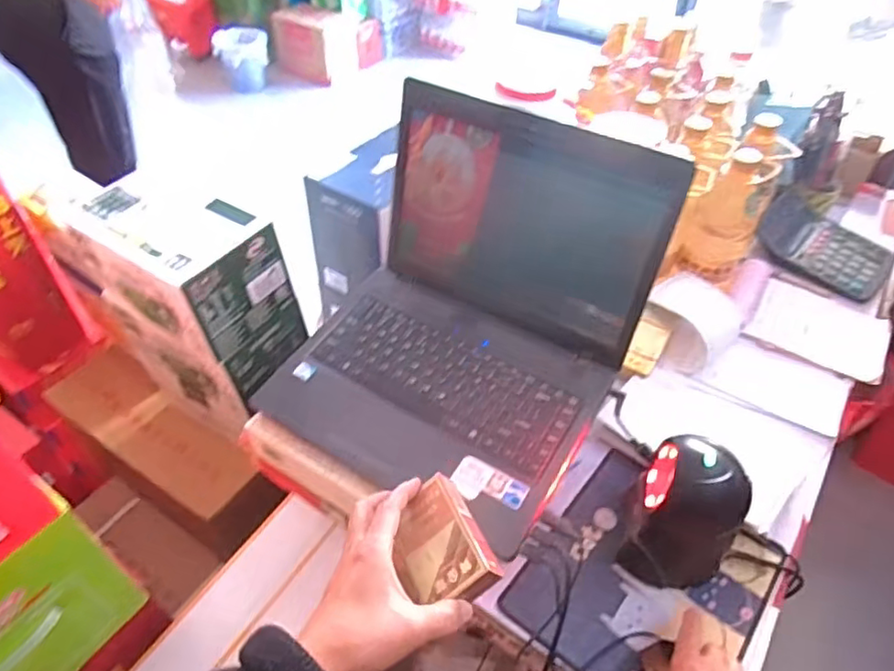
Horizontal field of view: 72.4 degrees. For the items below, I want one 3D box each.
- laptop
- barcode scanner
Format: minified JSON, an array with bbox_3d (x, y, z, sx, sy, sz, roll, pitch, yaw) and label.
[{"bbox_3d":[0.026,-0.054,0.655,0.334,0.241,0.384,26,50,22],"label":"laptop"},{"bbox_3d":[0.238,0.174,0.598,0.091,0.156,0.080,17,48,15],"label":"barcode scanner"}]

